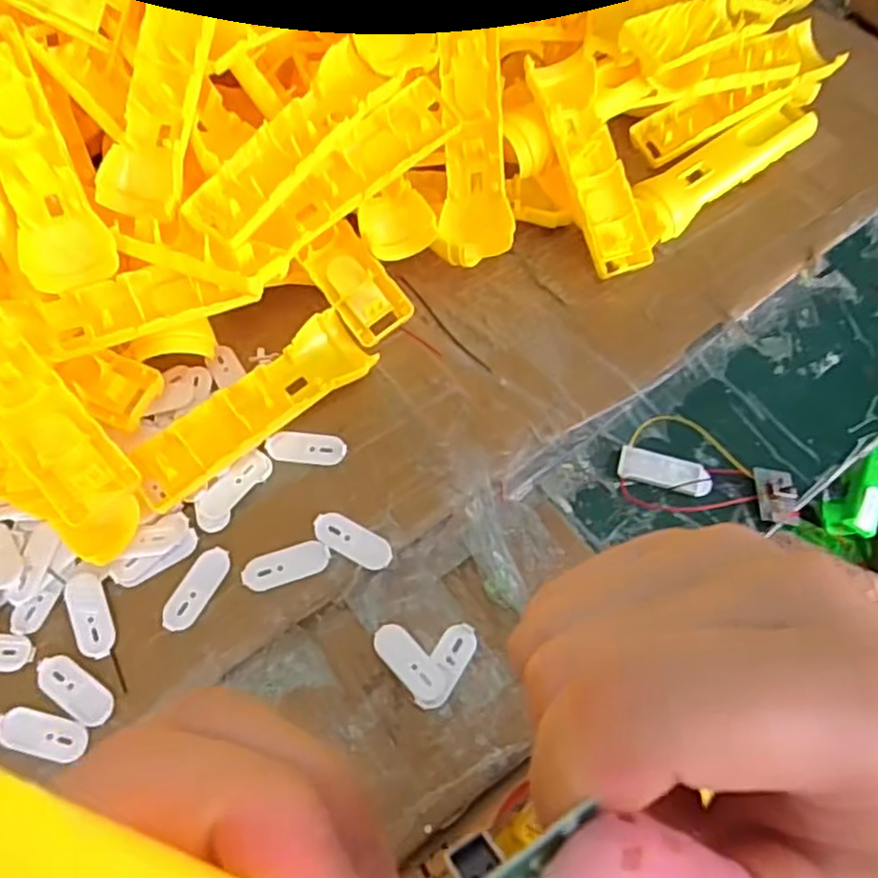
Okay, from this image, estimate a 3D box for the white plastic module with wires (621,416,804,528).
[{"bbox_3d":[0.171,0.016,0.445,0.107,0.020,0.065,10,67,2],"label":"white plastic module with wires"}]

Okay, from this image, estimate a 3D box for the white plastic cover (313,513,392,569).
[{"bbox_3d":[-0.051,0.060,0.415,0.050,0.004,0.021,29,68,10],"label":"white plastic cover"}]

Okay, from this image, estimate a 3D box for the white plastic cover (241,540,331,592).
[{"bbox_3d":[-0.089,0.073,0.406,0.050,0.004,0.020,-18,69,-10],"label":"white plastic cover"}]

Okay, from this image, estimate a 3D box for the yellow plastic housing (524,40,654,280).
[{"bbox_3d":[0.108,-0.195,0.497,0.049,0.020,0.159,-17,87,-10],"label":"yellow plastic housing"}]

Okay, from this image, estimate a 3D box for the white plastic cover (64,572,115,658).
[{"bbox_3d":[-0.197,0.099,0.394,0.022,0.004,0.049,-21,69,-11],"label":"white plastic cover"}]

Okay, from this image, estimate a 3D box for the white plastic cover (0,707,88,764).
[{"bbox_3d":[-0.209,0.156,0.368,0.049,0.007,0.022,12,67,3],"label":"white plastic cover"}]

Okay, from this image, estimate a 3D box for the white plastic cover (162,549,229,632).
[{"bbox_3d":[-0.139,0.085,0.400,0.020,0.004,0.050,27,68,9],"label":"white plastic cover"}]

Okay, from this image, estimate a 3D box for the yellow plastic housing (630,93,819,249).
[{"bbox_3d":[0.213,-0.207,0.537,0.175,0.029,0.042,-35,72,-16],"label":"yellow plastic housing"}]

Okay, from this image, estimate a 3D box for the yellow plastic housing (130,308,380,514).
[{"bbox_3d":[-0.113,-0.018,0.433,0.155,0.022,0.048,-39,73,-17],"label":"yellow plastic housing"}]

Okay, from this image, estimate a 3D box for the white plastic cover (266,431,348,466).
[{"bbox_3d":[-0.083,0.005,0.439,0.049,0.004,0.020,6,66,0],"label":"white plastic cover"}]

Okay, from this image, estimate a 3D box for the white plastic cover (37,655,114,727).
[{"bbox_3d":[-0.196,0.134,0.375,0.050,0.006,0.020,34,70,12],"label":"white plastic cover"}]

